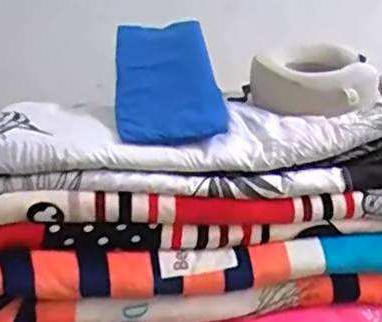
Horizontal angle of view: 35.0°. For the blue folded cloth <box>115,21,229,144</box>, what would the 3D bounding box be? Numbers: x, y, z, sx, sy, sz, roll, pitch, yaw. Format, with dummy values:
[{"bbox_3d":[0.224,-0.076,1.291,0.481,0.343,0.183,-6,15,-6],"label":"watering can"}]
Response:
[{"bbox_3d":[-0.045,-0.167,1.230,0.205,0.018,0.404,4,44,-12],"label":"blue folded cloth"}]

